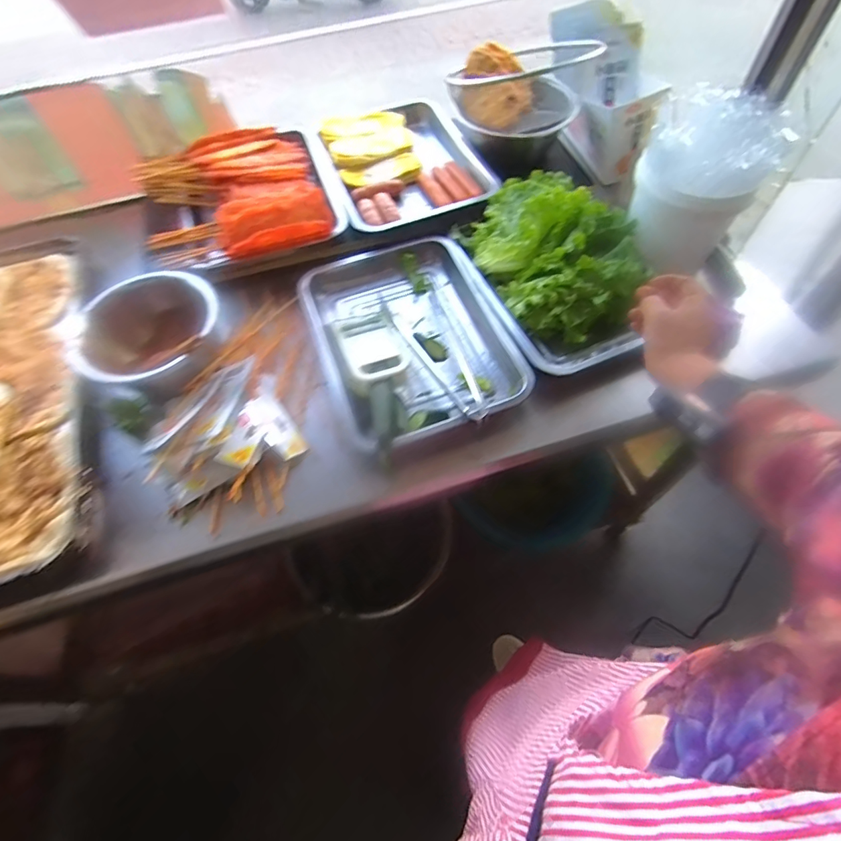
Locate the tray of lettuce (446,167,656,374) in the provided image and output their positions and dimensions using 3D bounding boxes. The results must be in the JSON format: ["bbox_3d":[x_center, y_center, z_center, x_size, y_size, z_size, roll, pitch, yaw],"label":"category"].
[{"bbox_3d":[0.213,-0.240,0.733,0.240,0.149,0.317,-19,59,-9],"label":"tray of lettuce"}]

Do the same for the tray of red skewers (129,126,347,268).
[{"bbox_3d":[-0.317,-0.385,0.807,0.316,0.078,0.316,-19,59,-8],"label":"tray of red skewers"}]

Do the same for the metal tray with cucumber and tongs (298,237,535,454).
[{"bbox_3d":[-0.017,-0.121,0.700,0.264,0.060,0.359,-19,59,-8],"label":"metal tray with cucumber and tongs"}]

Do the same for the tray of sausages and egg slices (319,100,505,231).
[{"bbox_3d":[-0.032,-0.464,0.858,0.262,0.056,0.340,-16,58,-7],"label":"tray of sausages and egg slices"}]

